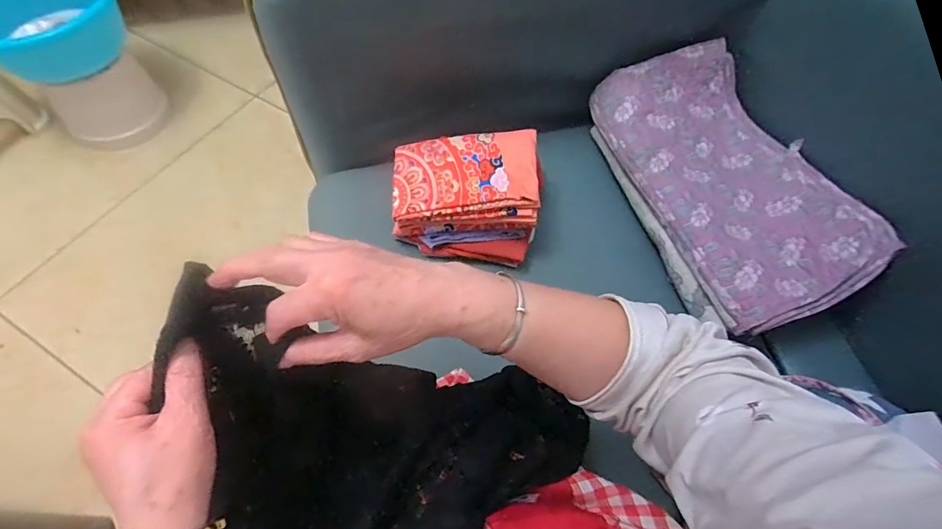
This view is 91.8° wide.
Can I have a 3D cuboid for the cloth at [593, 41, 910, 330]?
[{"bbox_3d":[0.362,-0.124,0.667,0.218,0.123,0.429,-17,63,-13],"label":"cloth"}]

